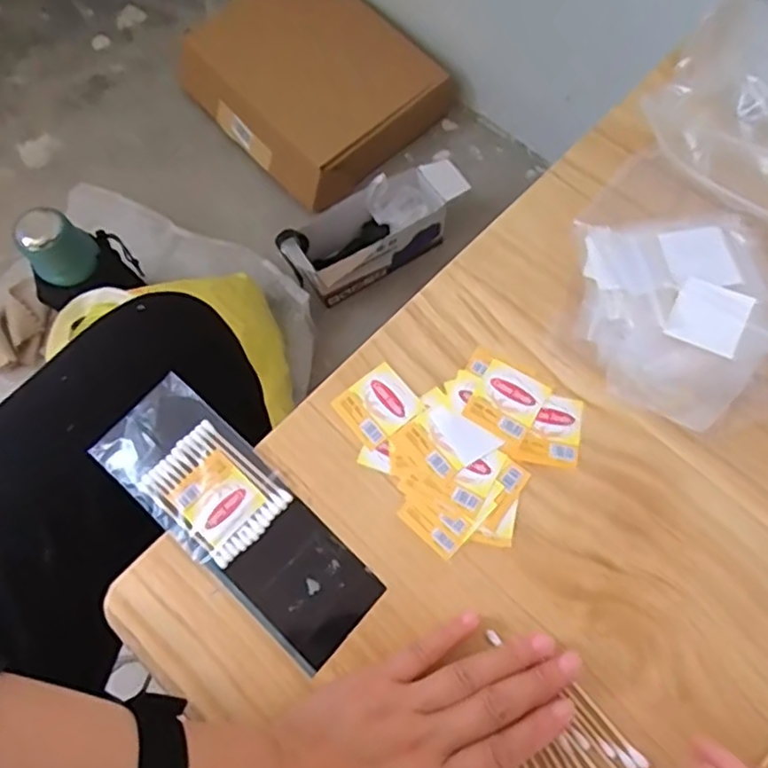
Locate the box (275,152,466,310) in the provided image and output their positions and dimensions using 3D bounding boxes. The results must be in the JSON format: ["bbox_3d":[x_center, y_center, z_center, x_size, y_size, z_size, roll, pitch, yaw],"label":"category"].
[{"bbox_3d":[-0.016,-0.230,0.997,0.280,0.124,0.107,-34,72,-10],"label":"box"}]

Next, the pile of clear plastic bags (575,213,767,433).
[{"bbox_3d":[0.175,-0.039,0.398,0.112,0.034,0.142,-3,69,1],"label":"pile of clear plastic bags"}]

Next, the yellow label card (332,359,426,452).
[{"bbox_3d":[-0.004,0.013,0.402,0.043,0.004,0.039,-38,69,-10],"label":"yellow label card"}]

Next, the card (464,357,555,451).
[{"bbox_3d":[0.073,0.011,0.398,0.039,0.004,0.044,30,72,14],"label":"card"}]

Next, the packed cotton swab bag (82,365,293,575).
[{"bbox_3d":[-0.112,0.051,0.388,0.109,0.014,0.066,41,76,15],"label":"packed cotton swab bag"}]

